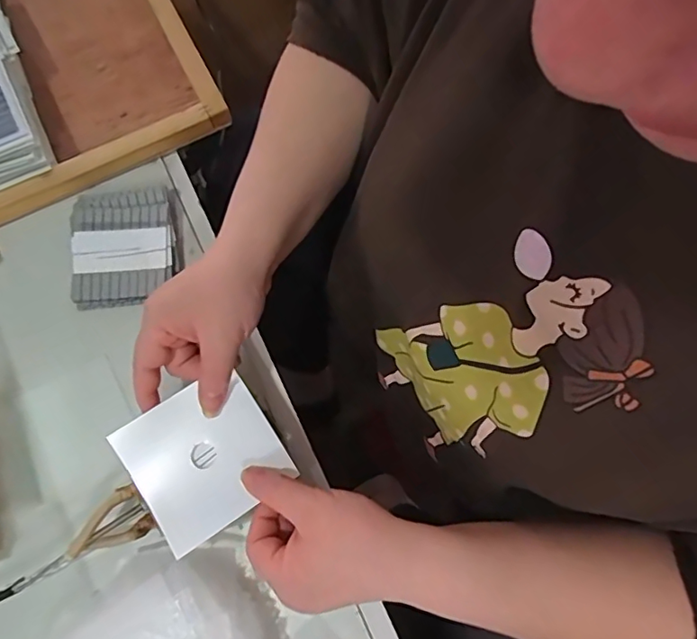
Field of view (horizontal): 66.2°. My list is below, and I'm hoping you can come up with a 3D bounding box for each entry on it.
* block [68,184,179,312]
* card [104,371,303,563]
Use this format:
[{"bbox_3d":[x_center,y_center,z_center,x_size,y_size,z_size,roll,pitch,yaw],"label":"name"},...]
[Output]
[{"bbox_3d":[-0.189,-0.060,0.456,0.086,0.027,0.095,-6,73,-2],"label":"block"},{"bbox_3d":[-0.098,0.094,0.367,0.094,0.007,0.092,-32,81,-14],"label":"card"}]

